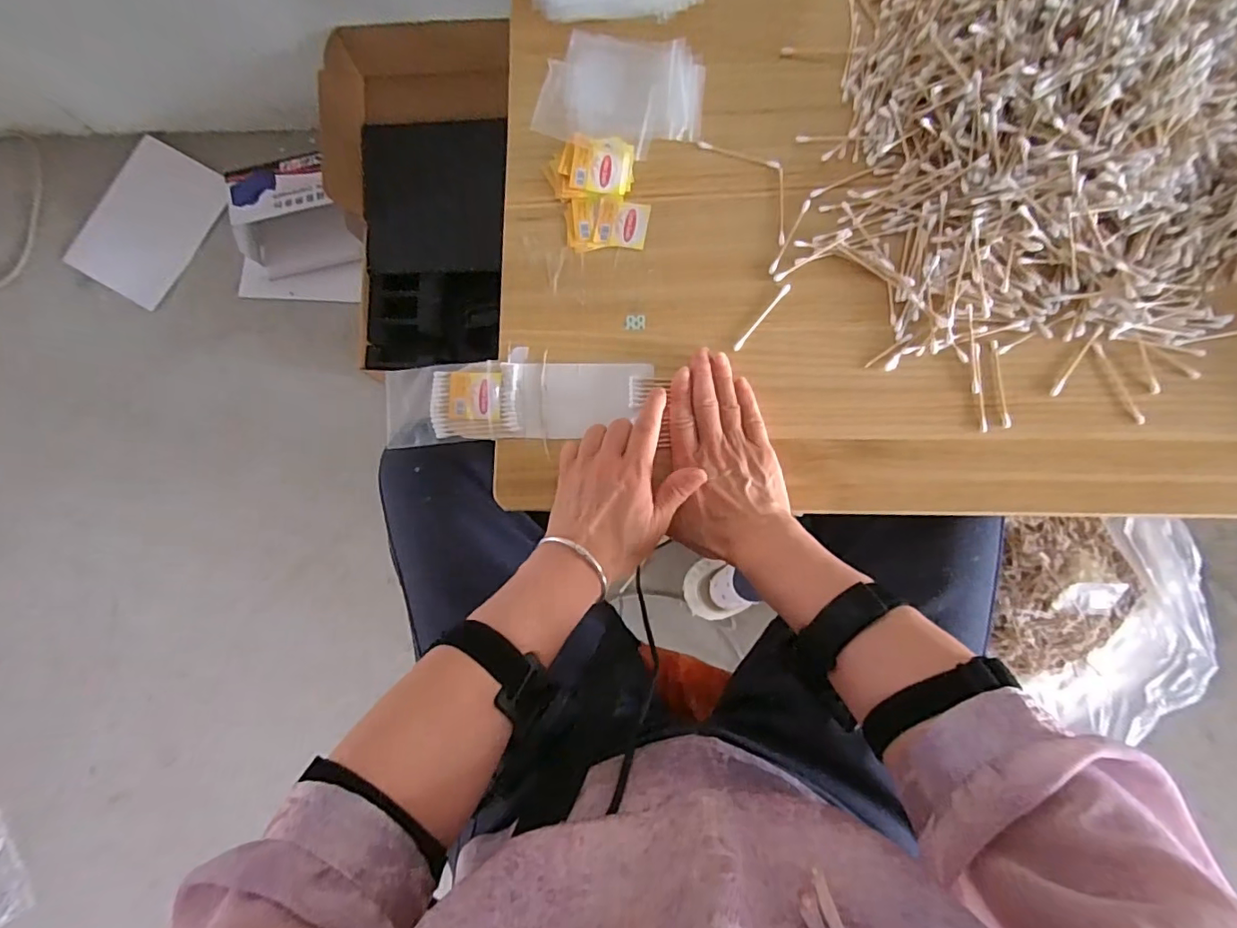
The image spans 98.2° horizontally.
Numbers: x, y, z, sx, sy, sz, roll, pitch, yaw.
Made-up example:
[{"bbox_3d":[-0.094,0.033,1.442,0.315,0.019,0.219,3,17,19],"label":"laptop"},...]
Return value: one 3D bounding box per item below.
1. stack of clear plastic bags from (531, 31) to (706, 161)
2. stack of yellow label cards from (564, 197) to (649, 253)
[{"bbox_3d":[0.006,-0.330,0.477,0.139,0.015,0.102,12,85,3],"label":"stack of clear plastic bags"},{"bbox_3d":[-0.010,-0.214,0.477,0.073,0.006,0.048,-1,85,2],"label":"stack of yellow label cards"}]

